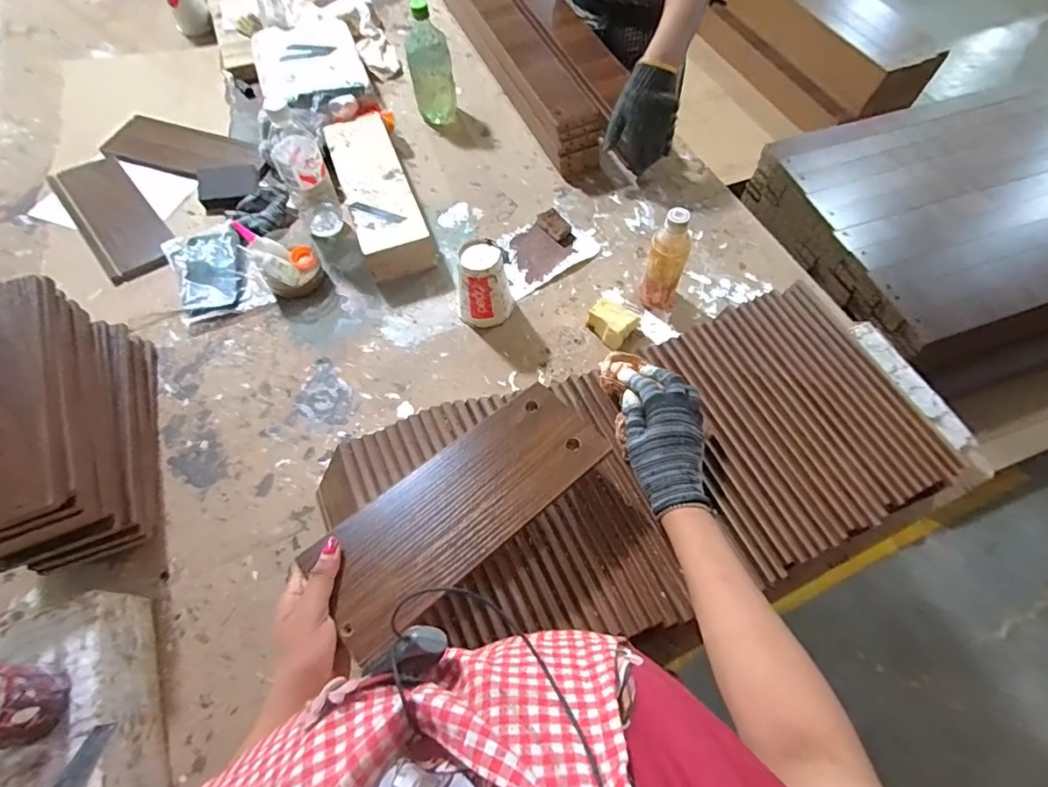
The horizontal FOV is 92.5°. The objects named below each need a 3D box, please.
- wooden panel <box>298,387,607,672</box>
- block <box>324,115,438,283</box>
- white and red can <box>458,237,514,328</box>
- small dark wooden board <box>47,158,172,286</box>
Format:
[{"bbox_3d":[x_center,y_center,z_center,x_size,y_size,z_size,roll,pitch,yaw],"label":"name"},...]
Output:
[{"bbox_3d":[-0.056,0.103,0.483,0.291,0.017,0.110,-37,69,-23],"label":"wooden panel"},{"bbox_3d":[-0.262,-0.354,0.897,0.113,0.078,0.368,-18,65,-11],"label":"block"},{"bbox_3d":[-0.059,-0.164,0.765,0.080,0.127,0.073,1,63,-2],"label":"white and red can"},{"bbox_3d":[-0.719,-0.313,0.875,0.119,0.016,0.316,-37,70,-19],"label":"small dark wooden board"}]

